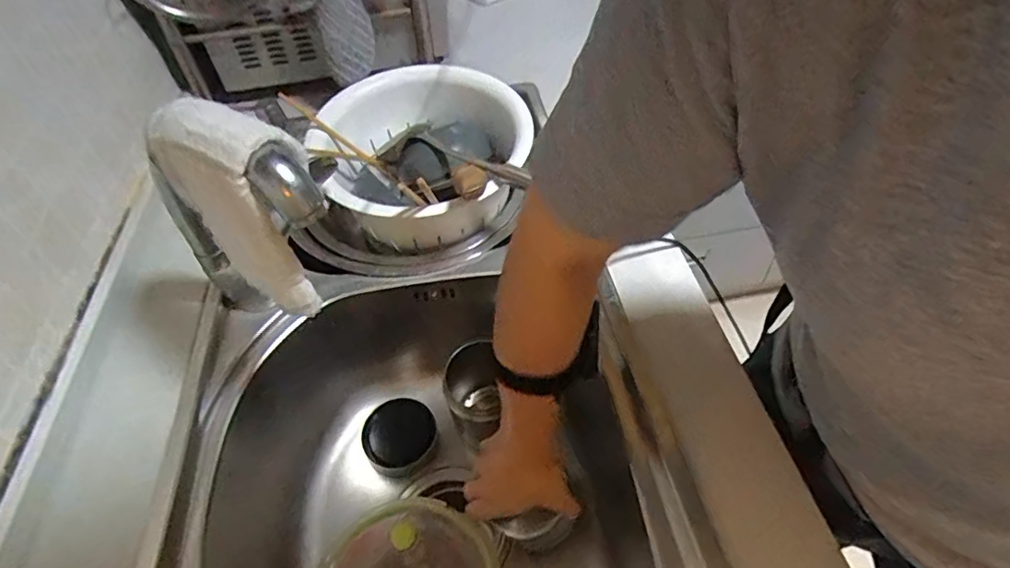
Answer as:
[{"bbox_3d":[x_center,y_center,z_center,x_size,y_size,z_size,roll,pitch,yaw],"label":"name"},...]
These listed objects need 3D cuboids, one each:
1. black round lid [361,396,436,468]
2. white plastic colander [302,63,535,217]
[{"bbox_3d":[-0.129,0.178,0.673,0.085,0.018,0.082,-2,48,3],"label":"black round lid"},{"bbox_3d":[-0.089,-0.151,0.662,0.252,0.099,0.288,-22,50,-14],"label":"white plastic colander"}]

